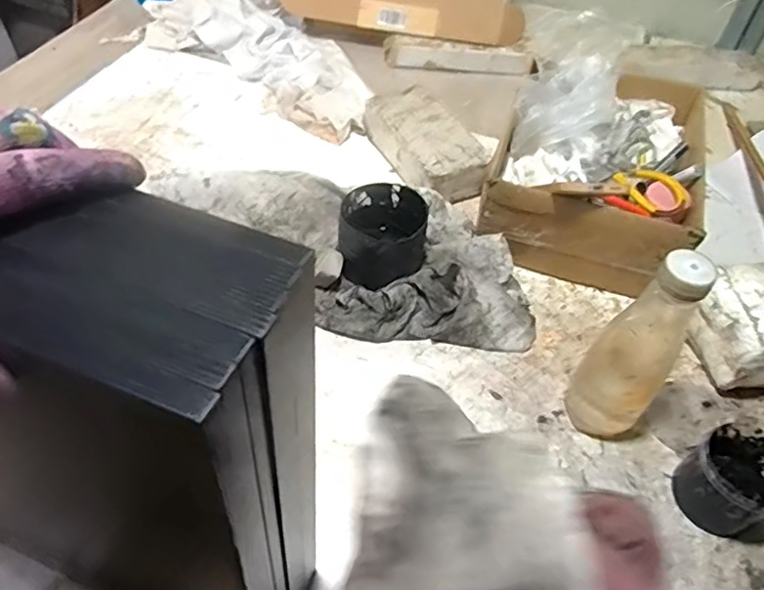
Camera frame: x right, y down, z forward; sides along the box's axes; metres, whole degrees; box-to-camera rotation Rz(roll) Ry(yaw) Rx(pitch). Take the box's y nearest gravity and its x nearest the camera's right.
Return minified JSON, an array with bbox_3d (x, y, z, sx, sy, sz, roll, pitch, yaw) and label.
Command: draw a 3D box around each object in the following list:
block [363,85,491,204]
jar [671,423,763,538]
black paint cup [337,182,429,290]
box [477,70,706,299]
[{"bbox_3d":[0.061,-0.219,0.840,0.111,0.052,0.199,-18,54,-18],"label":"block"},{"bbox_3d":[0.323,0.166,0.534,0.087,0.062,0.077,-29,58,-25],"label":"jar"},{"bbox_3d":[0.002,-0.063,0.696,0.105,0.086,0.108,2,50,-2],"label":"black paint cup"},{"bbox_3d":[0.287,-0.187,0.781,0.254,0.130,0.352,20,52,12],"label":"box"}]

